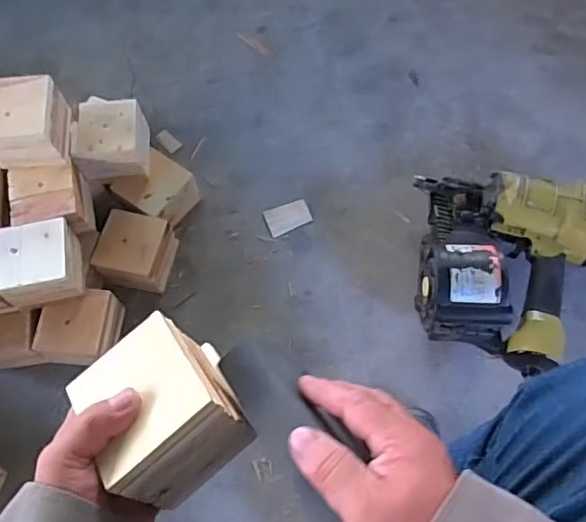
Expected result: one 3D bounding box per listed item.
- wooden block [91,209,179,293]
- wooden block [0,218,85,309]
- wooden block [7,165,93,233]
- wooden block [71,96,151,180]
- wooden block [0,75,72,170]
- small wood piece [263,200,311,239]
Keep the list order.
[{"bbox_3d":[-0.241,-0.011,0.874,0.100,0.072,0.105,9,67,6],"label":"wooden block"},{"bbox_3d":[-0.348,0.010,0.794,0.097,0.084,0.102,-11,67,-2],"label":"wooden block"},{"bbox_3d":[-0.346,-0.080,0.822,0.096,0.078,0.093,-12,67,-2],"label":"wooden block"},{"bbox_3d":[-0.272,-0.175,0.858,0.097,0.076,0.112,-1,67,2],"label":"wooden block"},{"bbox_3d":[-0.376,-0.189,0.787,0.111,0.081,0.110,-3,67,1],"label":"wooden block"},{"bbox_3d":[-0.007,-0.071,0.940,0.073,0.009,0.047,-20,67,-6],"label":"small wood piece"}]

